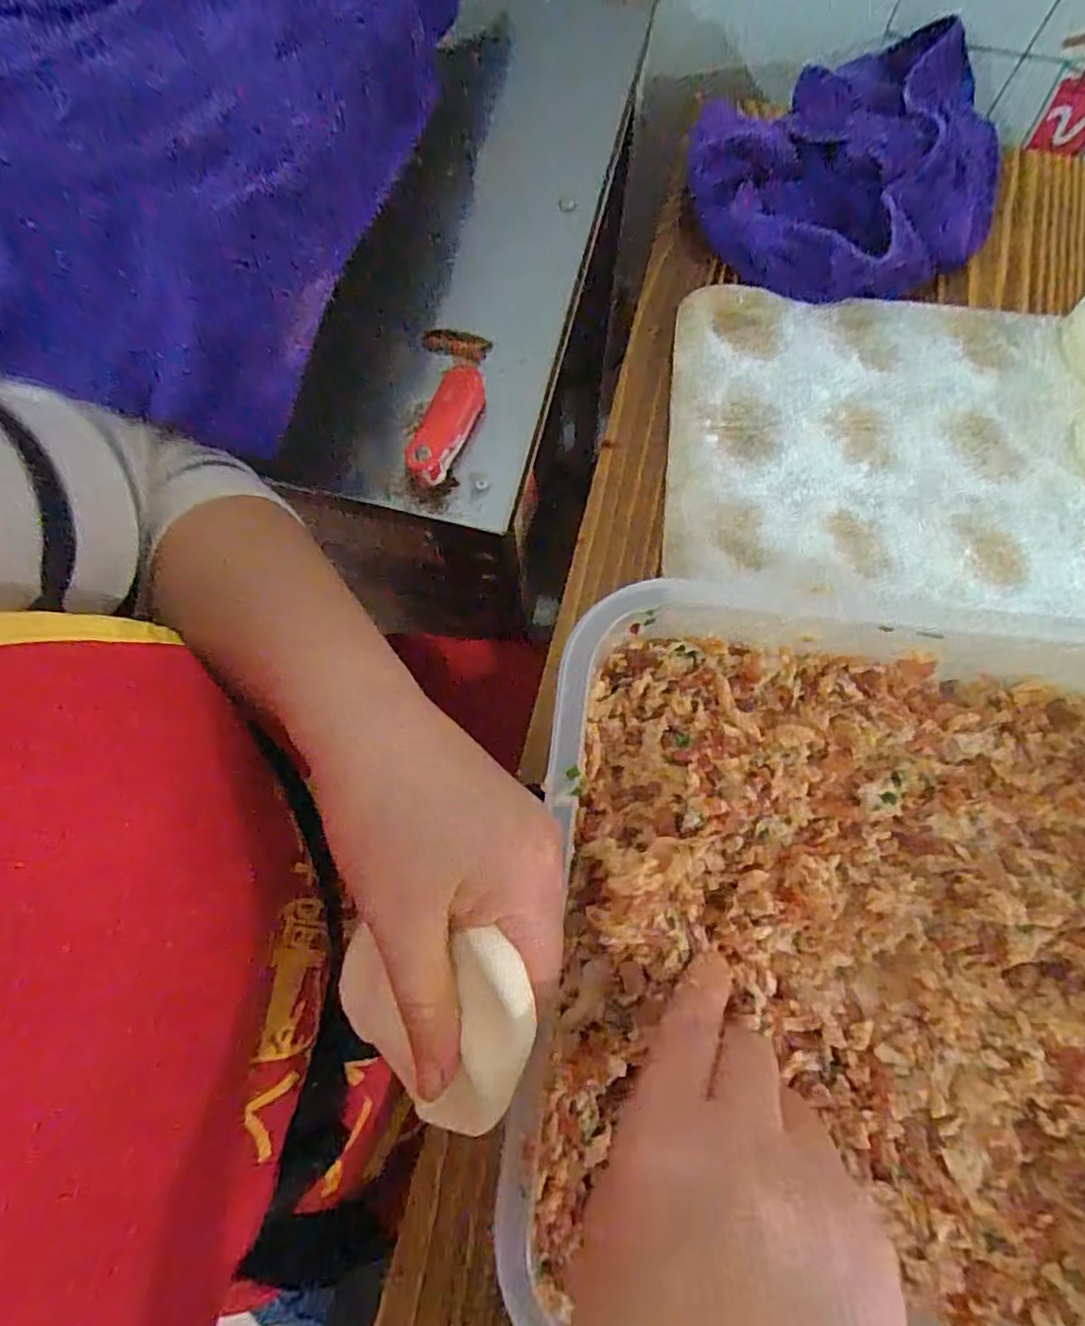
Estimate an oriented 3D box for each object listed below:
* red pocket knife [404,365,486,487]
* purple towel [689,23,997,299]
[{"bbox_3d":[-0.052,-0.132,0.356,0.022,0.021,0.072,21,78,6],"label":"red pocket knife"},{"bbox_3d":[0.212,-0.335,0.428,0.212,0.056,0.179,-18,77,-3],"label":"purple towel"}]

